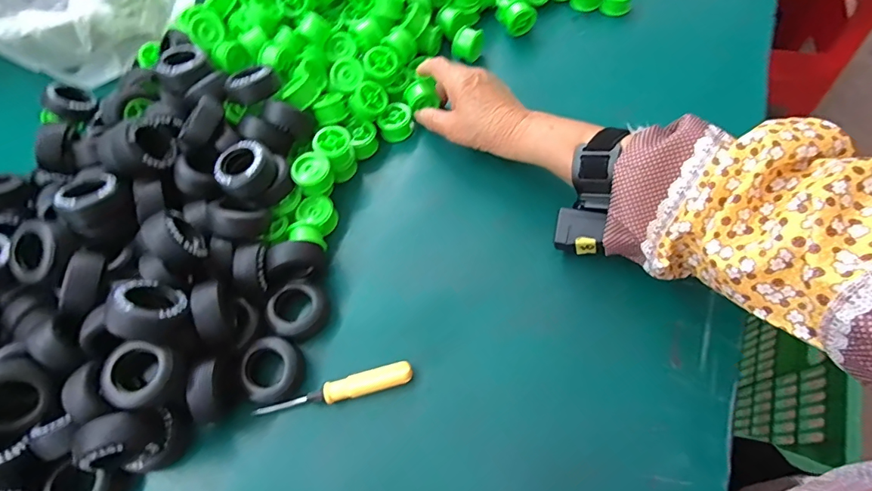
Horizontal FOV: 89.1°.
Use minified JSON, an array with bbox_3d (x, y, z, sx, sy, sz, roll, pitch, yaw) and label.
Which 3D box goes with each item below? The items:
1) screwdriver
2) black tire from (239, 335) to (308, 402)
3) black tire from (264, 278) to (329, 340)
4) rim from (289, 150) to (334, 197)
[{"bbox_3d":[-0.079,0.114,0.343,0.125,0.014,0.017,-15,63,-3],"label":"screwdriver"},{"bbox_3d":[-0.129,0.098,0.350,0.044,0.021,0.048,-2,63,4],"label":"black tire"},{"bbox_3d":[-0.115,0.054,0.373,0.046,0.020,0.052,-39,66,-15],"label":"black tire"},{"bbox_3d":[-0.114,-0.066,0.411,0.035,0.023,0.033,-2,63,4],"label":"rim"}]

